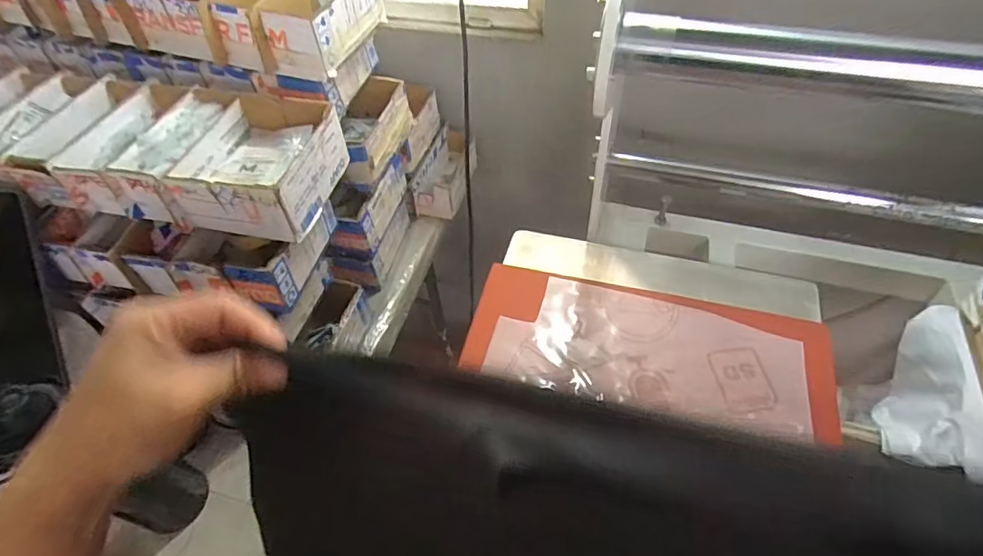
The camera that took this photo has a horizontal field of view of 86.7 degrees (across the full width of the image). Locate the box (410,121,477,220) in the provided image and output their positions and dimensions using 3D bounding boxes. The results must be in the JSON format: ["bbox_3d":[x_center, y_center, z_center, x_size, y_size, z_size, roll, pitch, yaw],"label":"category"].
[{"bbox_3d":[-0.079,-0.192,0.944,0.076,0.073,0.176,9,51,9],"label":"box"}]

